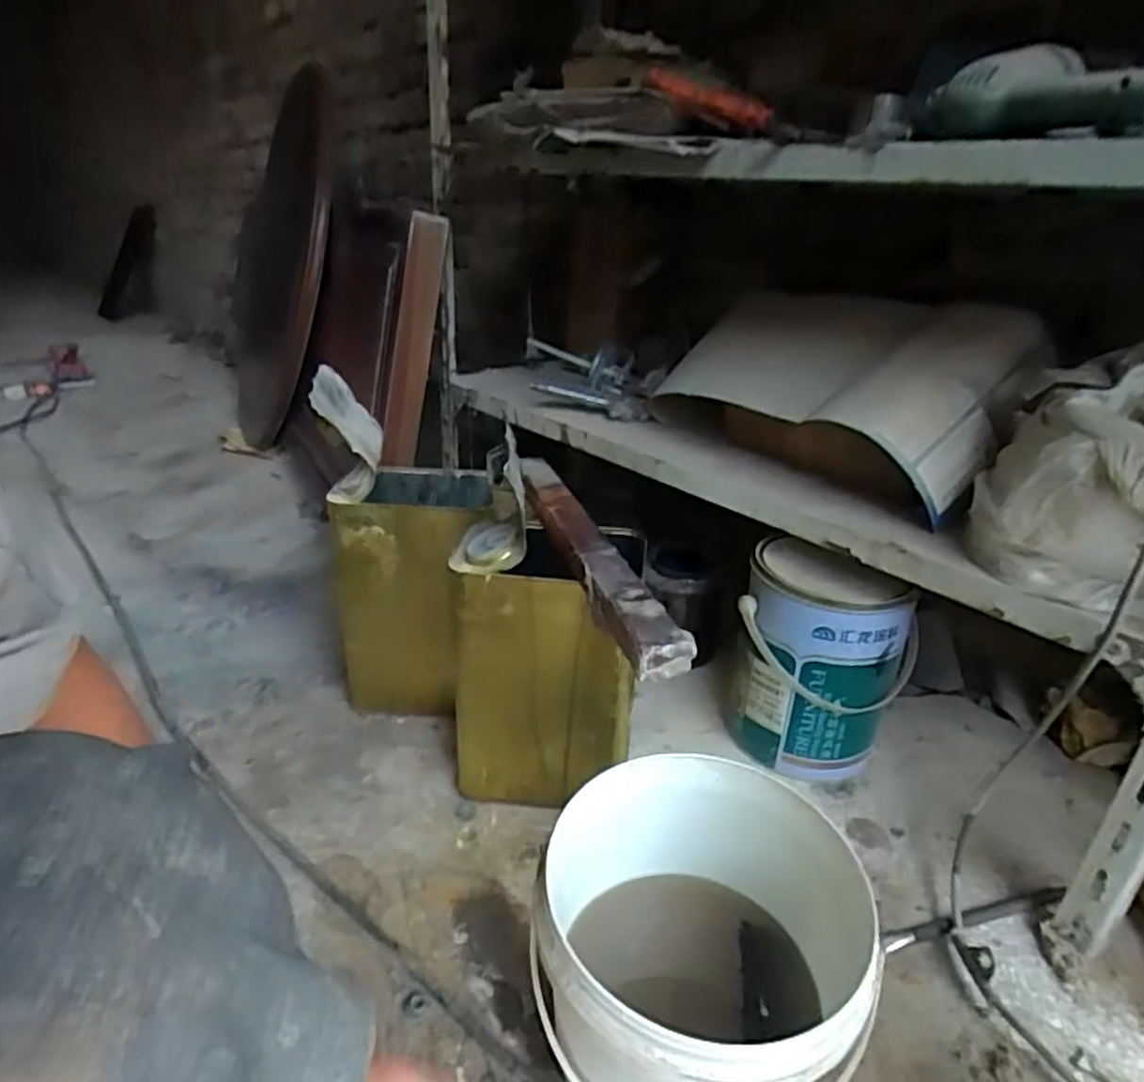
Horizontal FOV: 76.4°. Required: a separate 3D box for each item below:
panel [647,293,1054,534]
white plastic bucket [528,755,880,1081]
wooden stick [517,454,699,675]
[{"bbox_3d":[0.266,-0.173,0.799,0.159,0.167,0.413,-16,31,-30],"label":"panel"},{"bbox_3d":[0.078,0.292,0.492,0.198,0.186,0.199,1,26,0],"label":"white plastic bucket"},{"bbox_3d":[0.008,0.008,0.622,0.040,0.032,0.333,-8,28,-18],"label":"wooden stick"}]

